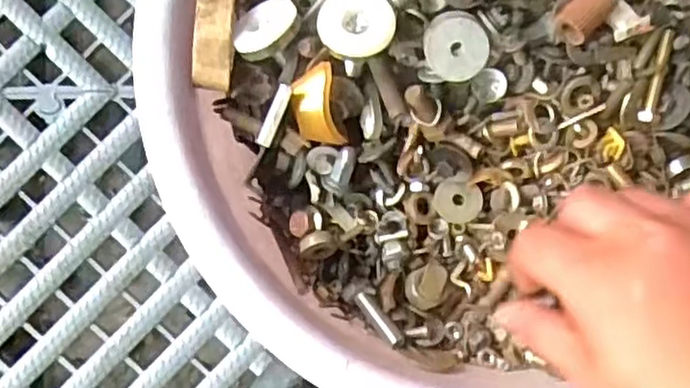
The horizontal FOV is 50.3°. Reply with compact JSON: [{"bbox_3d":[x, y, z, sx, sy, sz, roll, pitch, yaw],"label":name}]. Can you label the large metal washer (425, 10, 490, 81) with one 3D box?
[{"bbox_3d":[0.052,-0.069,0.343,0.029,0.004,0.031,0,100,-2],"label":"large metal washer"}]

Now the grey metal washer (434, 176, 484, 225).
[{"bbox_3d":[0.058,0.004,0.379,0.024,0.004,0.023,0,88,-3],"label":"grey metal washer"}]

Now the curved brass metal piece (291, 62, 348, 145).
[{"bbox_3d":[-0.013,-0.041,0.353,0.020,0.007,0.040,-10,113,-3],"label":"curved brass metal piece"}]

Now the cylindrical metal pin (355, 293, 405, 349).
[{"bbox_3d":[0.018,0.065,0.381,0.008,0.005,0.036,-40,66,-4],"label":"cylindrical metal pin"}]

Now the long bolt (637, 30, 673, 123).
[{"bbox_3d":[0.150,-0.057,0.354,0.006,0.004,0.044,13,98,-1],"label":"long bolt"}]

